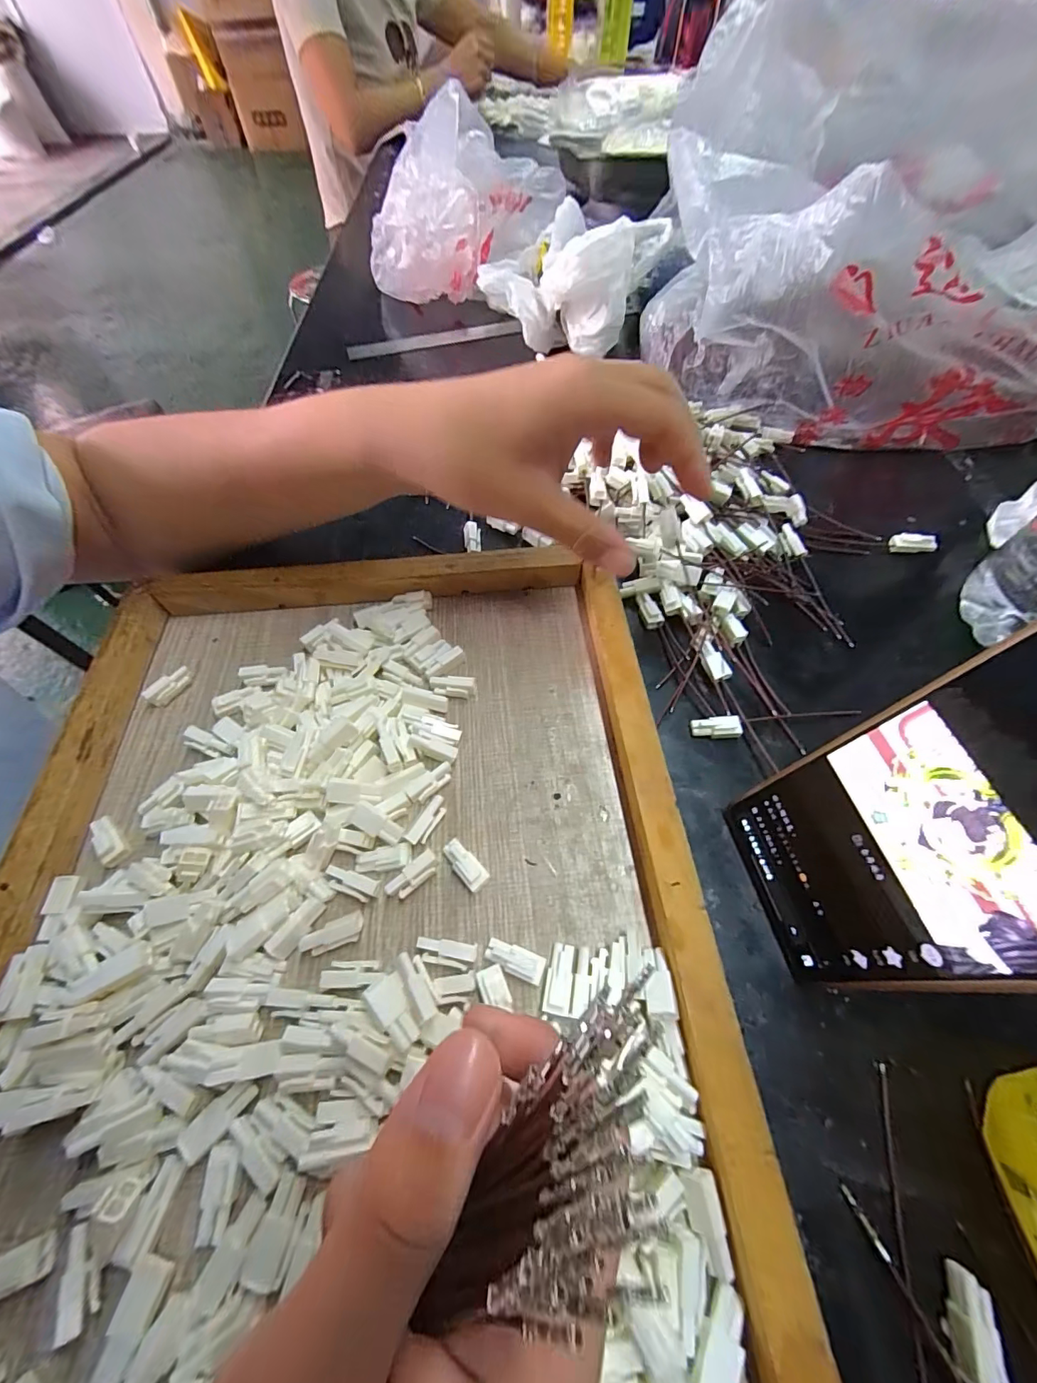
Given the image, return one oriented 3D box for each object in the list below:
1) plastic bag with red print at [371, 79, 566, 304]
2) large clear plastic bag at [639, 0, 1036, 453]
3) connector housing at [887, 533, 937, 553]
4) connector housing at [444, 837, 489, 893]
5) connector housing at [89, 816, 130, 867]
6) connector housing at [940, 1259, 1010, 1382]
[{"bbox_3d":[-0.073,-0.521,0.498,0.178,0.122,0.182,37,66,19],"label":"plastic bag with red print"},{"bbox_3d":[0.292,-0.338,0.343,0.342,0.194,0.221,1,59,-2],"label":"large clear plastic bag"},{"bbox_3d":[0.274,-0.103,0.319,0.027,0.011,0.007,10,58,19],"label":"connector housing"},{"bbox_3d":[-0.025,0.080,0.212,0.011,0.010,0.025,-38,55,-21],"label":"connector housing"},{"bbox_3d":[-0.195,0.070,0.218,0.010,0.008,0.024,-35,66,-20],"label":"connector housing"},{"bbox_3d":[0.143,0.200,0.144,0.012,0.008,0.026,19,60,9],"label":"connector housing"}]

